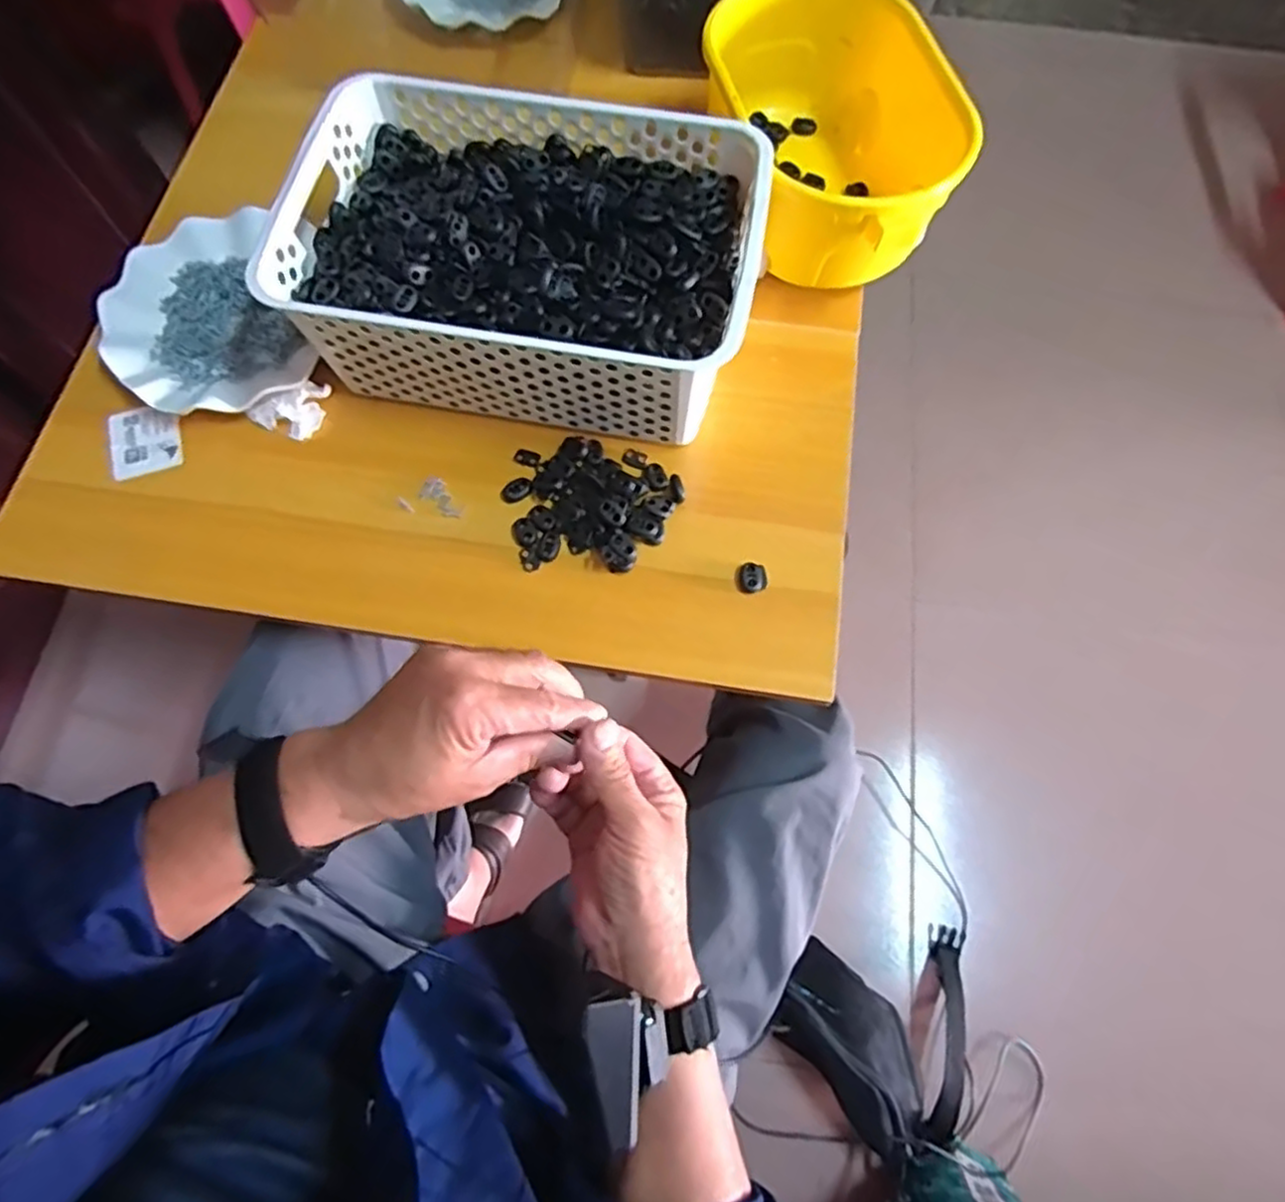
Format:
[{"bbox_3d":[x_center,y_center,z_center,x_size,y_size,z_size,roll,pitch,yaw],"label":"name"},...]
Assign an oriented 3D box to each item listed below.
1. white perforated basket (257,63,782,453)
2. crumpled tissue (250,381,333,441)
[{"bbox_3d":[-0.079,-0.239,0.514,0.302,0.116,0.206,11,70,3],"label":"white perforated basket"},{"bbox_3d":[-0.258,-0.140,0.531,0.057,0.016,0.031,-31,73,-11],"label":"crumpled tissue"}]

